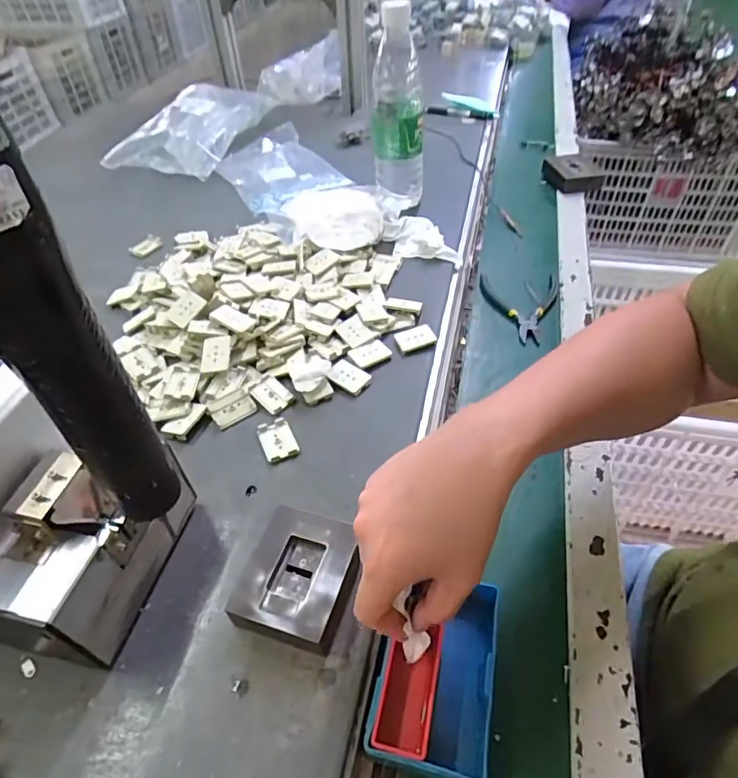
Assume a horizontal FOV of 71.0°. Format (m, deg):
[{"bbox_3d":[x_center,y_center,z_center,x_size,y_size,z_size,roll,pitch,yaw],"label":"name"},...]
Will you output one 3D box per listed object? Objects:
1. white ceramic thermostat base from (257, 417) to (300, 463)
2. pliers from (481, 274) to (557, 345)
[{"bbox_3d":[-0.079,0.044,0.445,0.026,0.006,0.043,-19,48,-15],"label":"white ceramic thermostat base"},{"bbox_3d":[0.182,-0.098,0.606,0.091,0.008,0.127,2,46,4],"label":"pliers"}]

